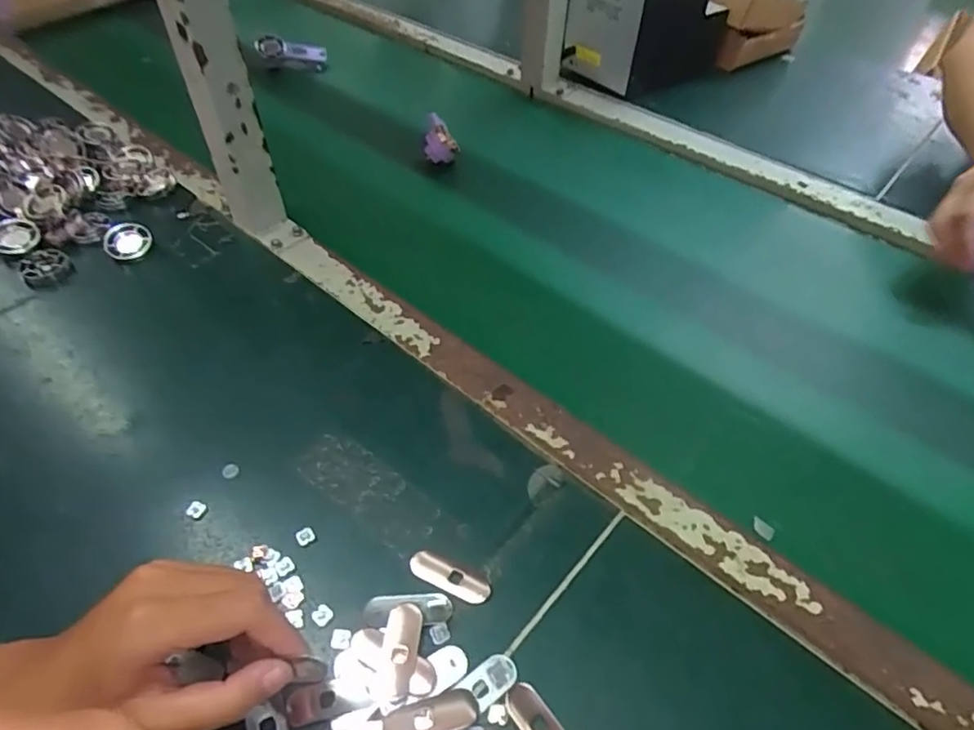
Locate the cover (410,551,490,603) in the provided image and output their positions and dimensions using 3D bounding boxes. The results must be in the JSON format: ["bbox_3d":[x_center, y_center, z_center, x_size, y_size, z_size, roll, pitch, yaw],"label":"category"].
[{"bbox_3d":[-0.023,0.129,0.362,0.051,0.005,0.017,21,52,16],"label":"cover"}]

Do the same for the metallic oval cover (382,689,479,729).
[{"bbox_3d":[-0.029,0.183,0.309,0.048,0.004,0.019,-13,50,-12],"label":"metallic oval cover"}]

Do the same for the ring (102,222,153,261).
[{"bbox_3d":[-0.325,-0.112,0.538,0.039,0.009,0.037,34,85,-1],"label":"ring"}]

